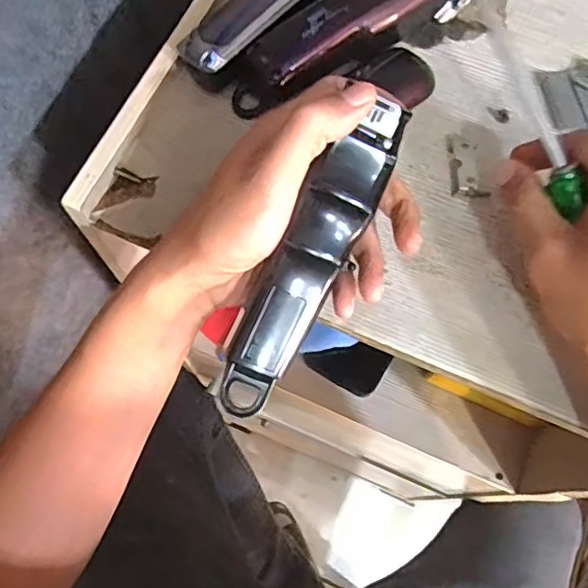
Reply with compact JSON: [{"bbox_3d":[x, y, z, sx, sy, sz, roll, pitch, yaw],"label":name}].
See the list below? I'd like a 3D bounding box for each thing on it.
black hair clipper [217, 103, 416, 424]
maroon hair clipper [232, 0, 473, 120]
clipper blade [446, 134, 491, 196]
[{"bbox_3d":[0.008,-0.017,0.305,0.031,0.030,0.169,30,99,10],"label":"black hair clipper"},{"bbox_3d":[0.038,-0.171,0.379,0.171,0.044,0.042,-32,73,-12],"label":"maroon hair clipper"},{"bbox_3d":[0.107,-0.081,0.364,0.021,0.009,0.043,0,69,-1],"label":"clipper blade"}]

